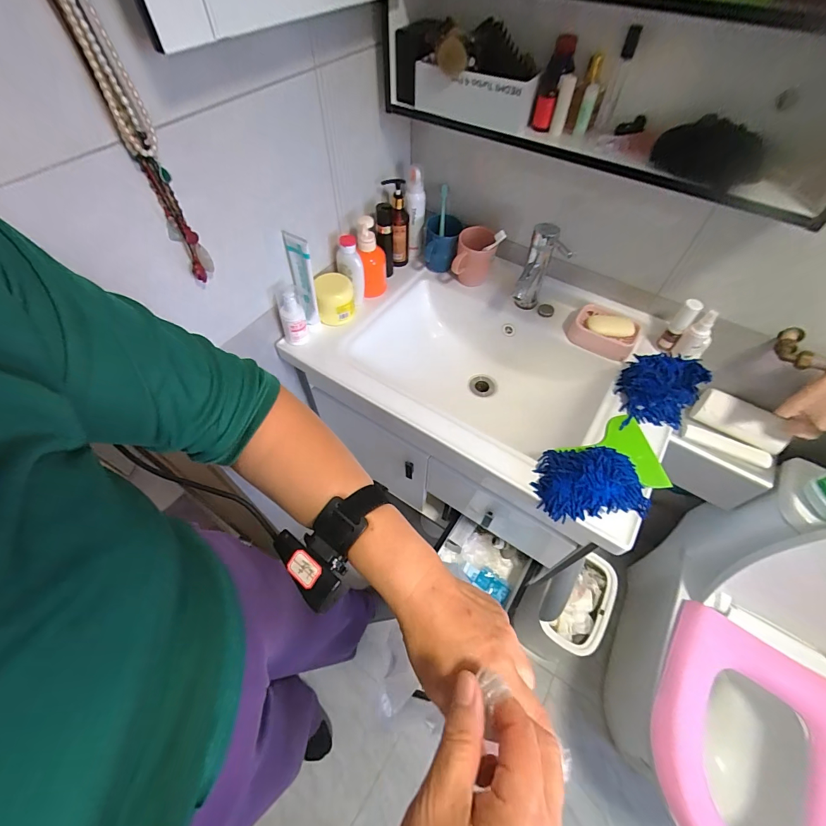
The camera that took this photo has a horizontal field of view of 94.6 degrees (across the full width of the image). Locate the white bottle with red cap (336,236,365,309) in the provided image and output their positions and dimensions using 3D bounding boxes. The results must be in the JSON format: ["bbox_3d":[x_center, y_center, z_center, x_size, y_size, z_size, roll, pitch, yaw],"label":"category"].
[{"bbox_3d":[-0.126,-0.282,0.776,0.046,0.143,0.050,31,61,18],"label":"white bottle with red cap"}]

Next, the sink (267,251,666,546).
[{"bbox_3d":[0.161,-0.073,0.820,0.653,0.191,0.463,31,61,18],"label":"sink"}]

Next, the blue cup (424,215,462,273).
[{"bbox_3d":[0.065,-0.375,0.861,0.081,0.097,0.092,3,56,1],"label":"blue cup"}]

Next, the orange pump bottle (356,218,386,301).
[{"bbox_3d":[-0.082,-0.317,0.790,0.060,0.157,0.052,-13,58,-10],"label":"orange pump bottle"}]

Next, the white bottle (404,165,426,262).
[{"bbox_3d":[0.005,-0.428,0.846,0.041,0.203,0.047,4,56,1],"label":"white bottle"}]

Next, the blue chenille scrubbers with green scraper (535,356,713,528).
[{"bbox_3d":[0.351,0.037,0.613,0.375,0.055,0.152,-38,65,-23],"label":"blue chenille scrubbers with green scraper"}]

